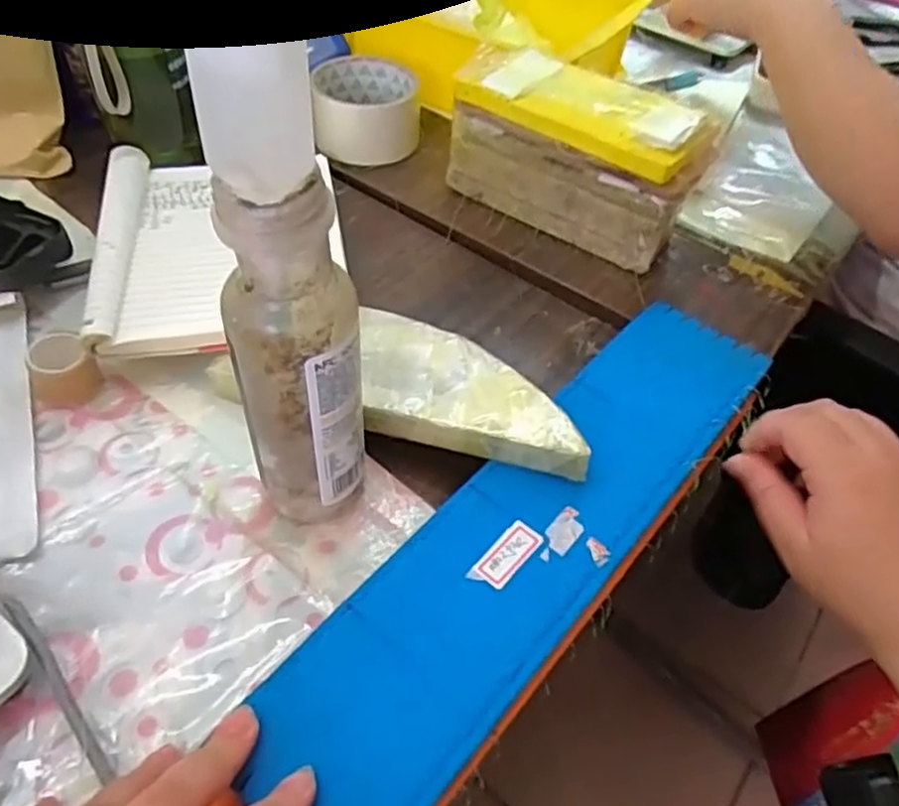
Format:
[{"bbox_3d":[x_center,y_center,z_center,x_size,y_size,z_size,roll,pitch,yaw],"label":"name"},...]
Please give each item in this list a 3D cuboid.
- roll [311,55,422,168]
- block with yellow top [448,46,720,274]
[{"bbox_3d":[-0.063,-0.228,0.549,0.080,0.038,0.079,2,50,-3],"label":"roll"},{"bbox_3d":[0.080,-0.165,0.480,0.169,0.105,0.060,29,54,18],"label":"block with yellow top"}]

